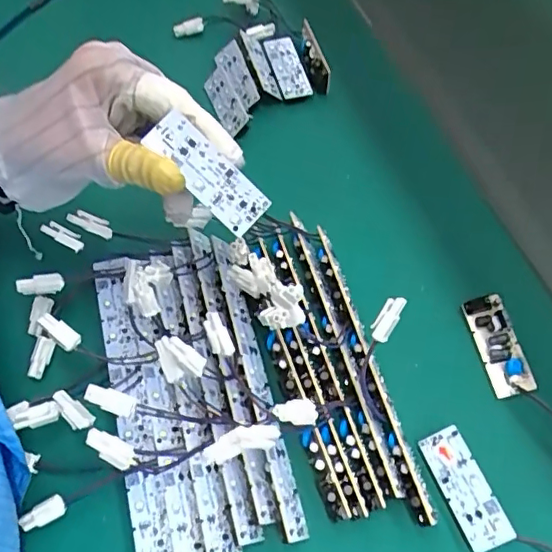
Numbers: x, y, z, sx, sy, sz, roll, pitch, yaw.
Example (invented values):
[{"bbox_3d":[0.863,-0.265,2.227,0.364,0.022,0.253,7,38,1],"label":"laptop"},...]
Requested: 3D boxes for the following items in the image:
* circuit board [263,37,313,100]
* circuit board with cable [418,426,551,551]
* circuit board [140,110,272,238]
[{"bbox_3d":[0.009,-0.176,0.472,0.027,0.009,0.058,-17,72,-6],"label":"circuit board"},{"bbox_3d":[0.131,0.145,0.305,0.036,0.012,0.135,-37,69,-17],"label":"circuit board with cable"},{"bbox_3d":[-0.033,-0.049,0.269,0.063,0.004,0.023,43,90,-6],"label":"circuit board"}]

